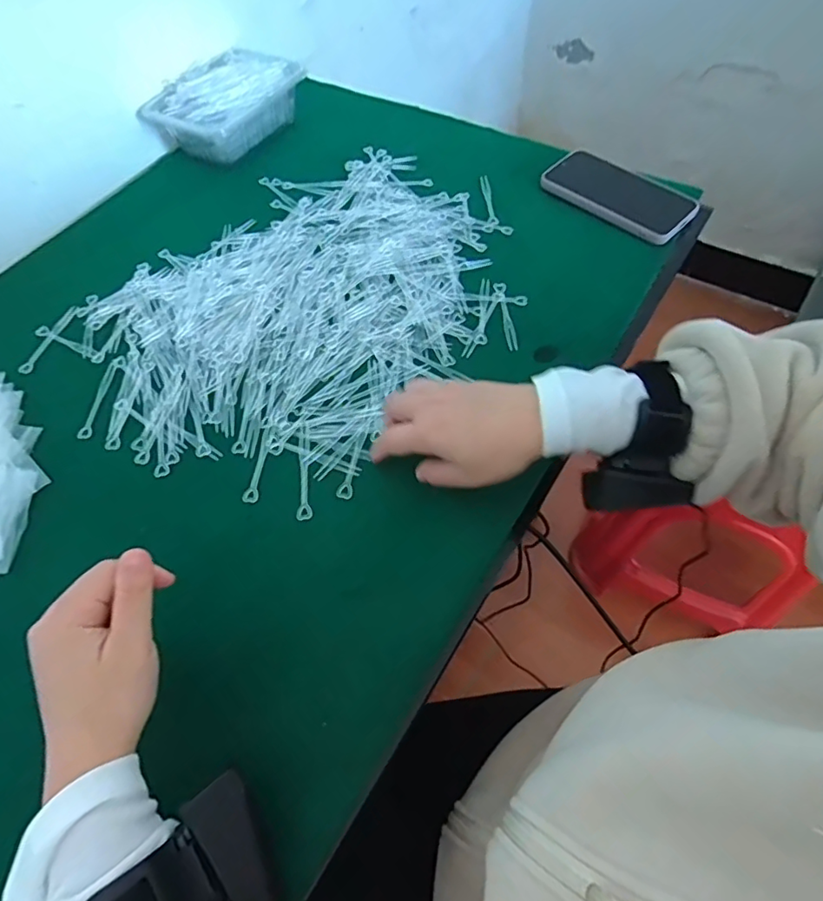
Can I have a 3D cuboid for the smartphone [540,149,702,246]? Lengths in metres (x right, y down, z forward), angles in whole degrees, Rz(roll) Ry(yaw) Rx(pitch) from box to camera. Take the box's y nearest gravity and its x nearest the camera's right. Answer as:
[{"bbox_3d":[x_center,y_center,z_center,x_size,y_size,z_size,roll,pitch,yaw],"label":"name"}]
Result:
[{"bbox_3d":[0.223,-0.278,0.595,0.155,0.015,0.076,40,68,23],"label":"smartphone"}]

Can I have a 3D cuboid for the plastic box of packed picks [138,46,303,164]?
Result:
[{"bbox_3d":[-0.226,-0.423,0.680,0.124,0.068,0.171,27,64,17],"label":"plastic box of packed picks"}]

